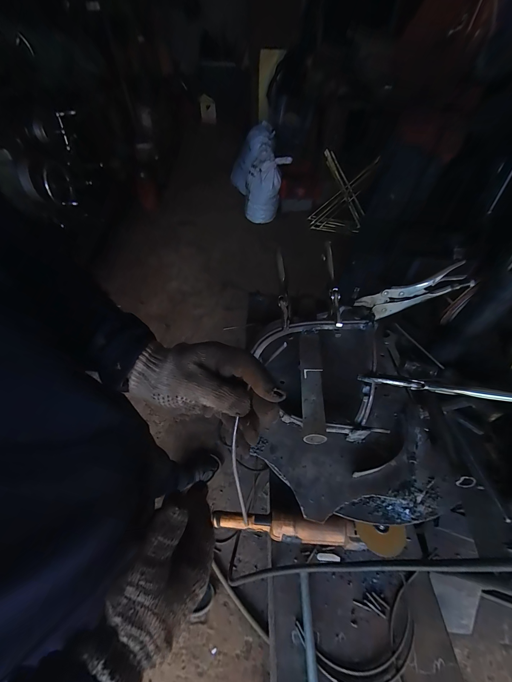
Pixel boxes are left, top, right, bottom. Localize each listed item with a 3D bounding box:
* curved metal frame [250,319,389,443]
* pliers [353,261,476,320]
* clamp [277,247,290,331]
[{"bbox_3d":[0.088,0.056,0.418,0.177,0.117,0.148,-1,51,-2],"label":"curved metal frame"},{"bbox_3d":[0.247,-0.075,0.439,0.172,0.041,0.022,-18,52,5],"label":"pliers"},{"bbox_3d":[0.044,-0.082,0.456,0.017,0.028,0.142,-1,66,-1],"label":"clamp"}]

